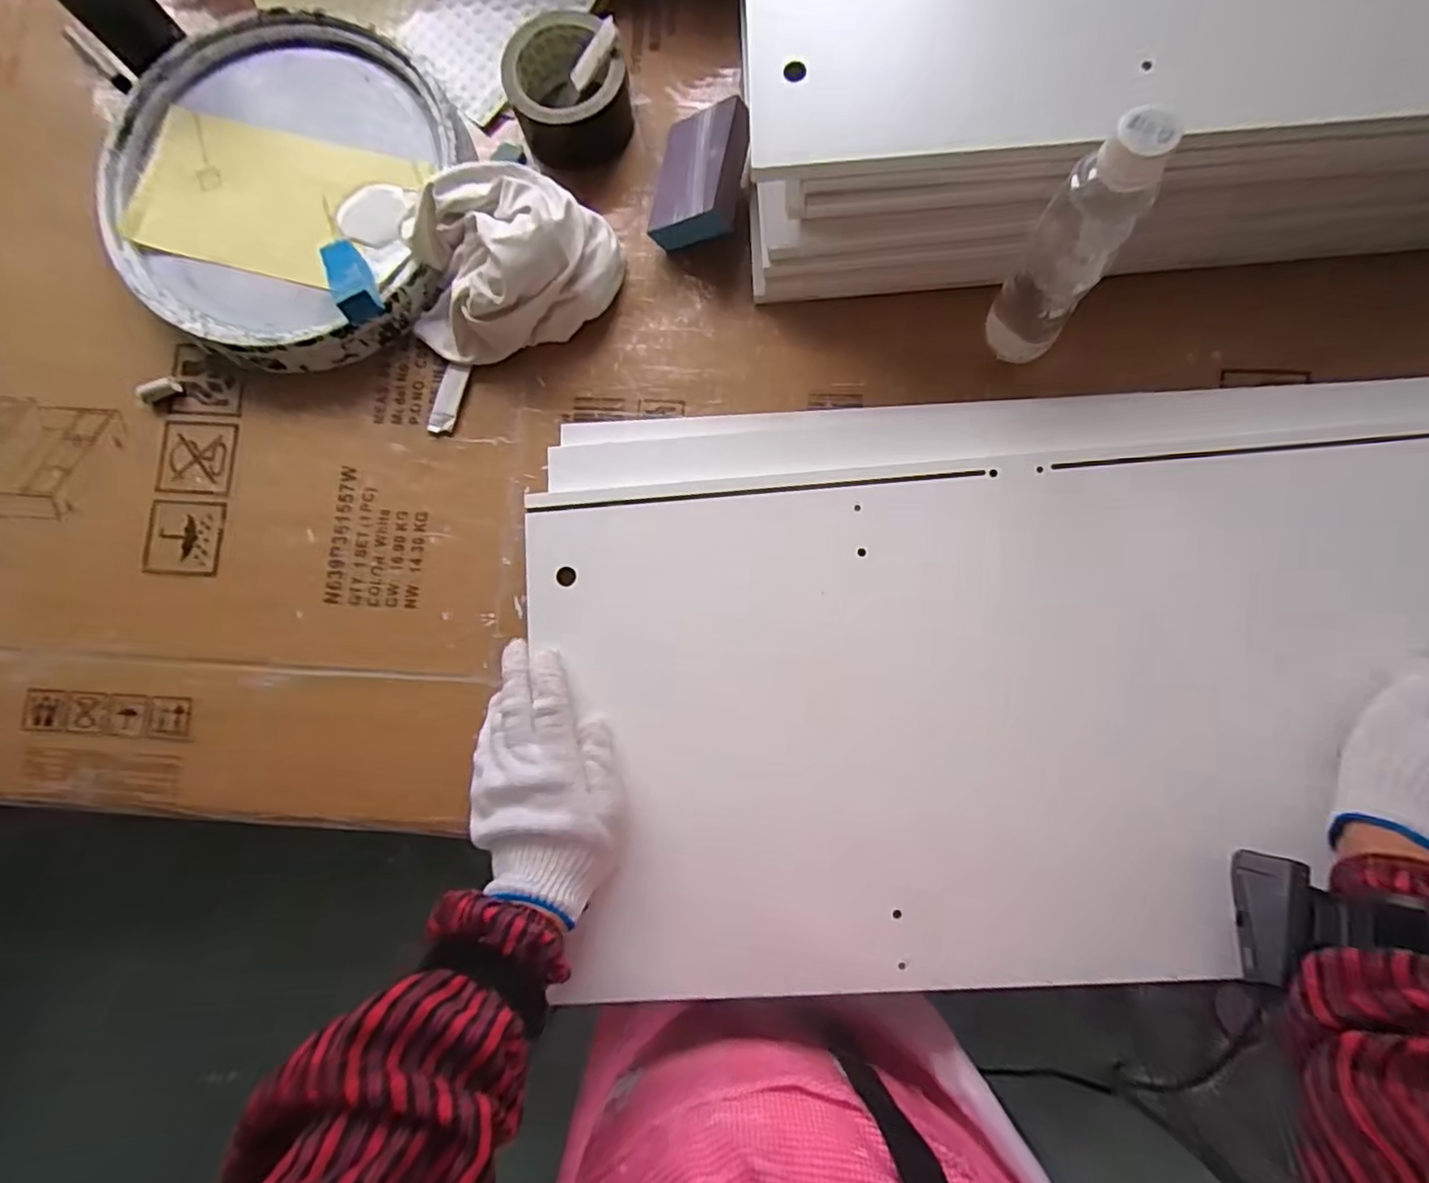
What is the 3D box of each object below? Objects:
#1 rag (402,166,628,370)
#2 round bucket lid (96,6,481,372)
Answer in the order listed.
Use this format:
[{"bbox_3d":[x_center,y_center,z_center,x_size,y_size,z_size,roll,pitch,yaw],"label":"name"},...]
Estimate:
[{"bbox_3d":[-0.169,-0.267,0.496,0.176,0.078,0.129,-25,83,1],"label":"rag"},{"bbox_3d":[-0.357,-0.334,0.534,0.273,0.061,0.289,0,84,4],"label":"round bucket lid"}]

